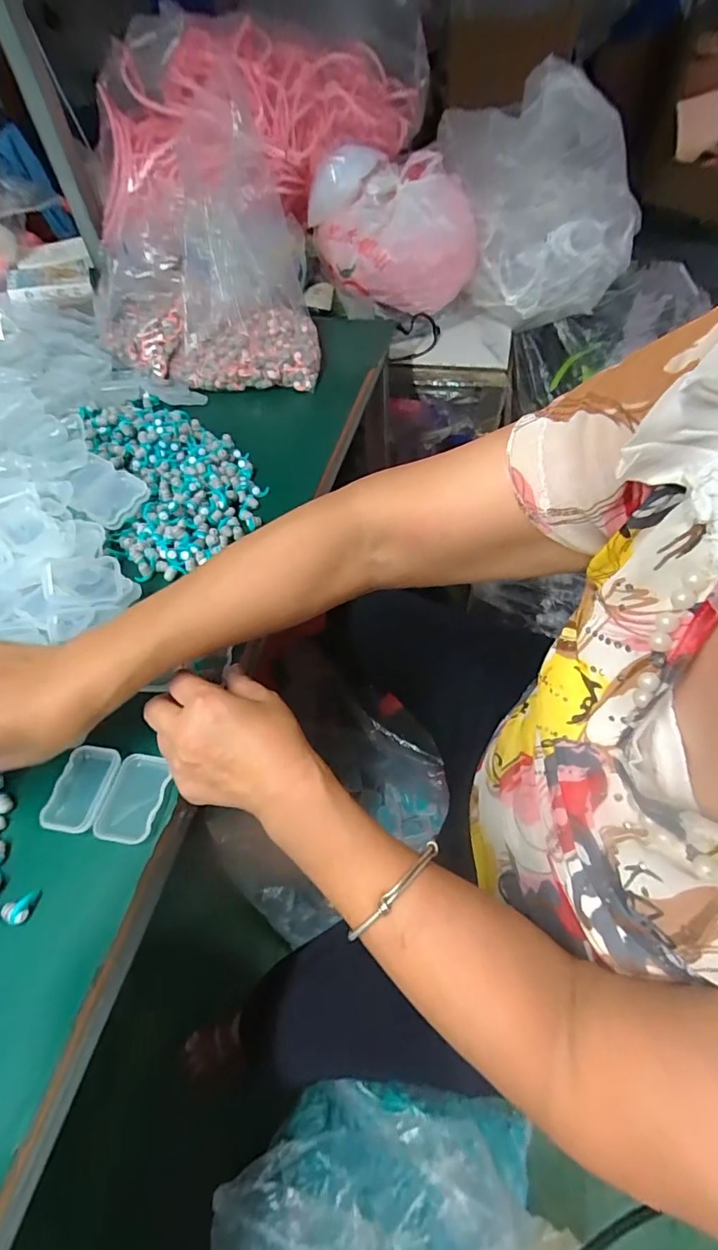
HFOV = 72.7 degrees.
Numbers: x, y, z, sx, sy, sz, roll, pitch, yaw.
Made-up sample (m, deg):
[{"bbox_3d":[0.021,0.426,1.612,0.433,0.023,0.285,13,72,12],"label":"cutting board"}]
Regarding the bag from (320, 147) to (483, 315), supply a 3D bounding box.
[{"bbox_3d":[0.063,-0.627,0.787,0.246,0.150,0.177,9,55,10],"label":"bag"}]

